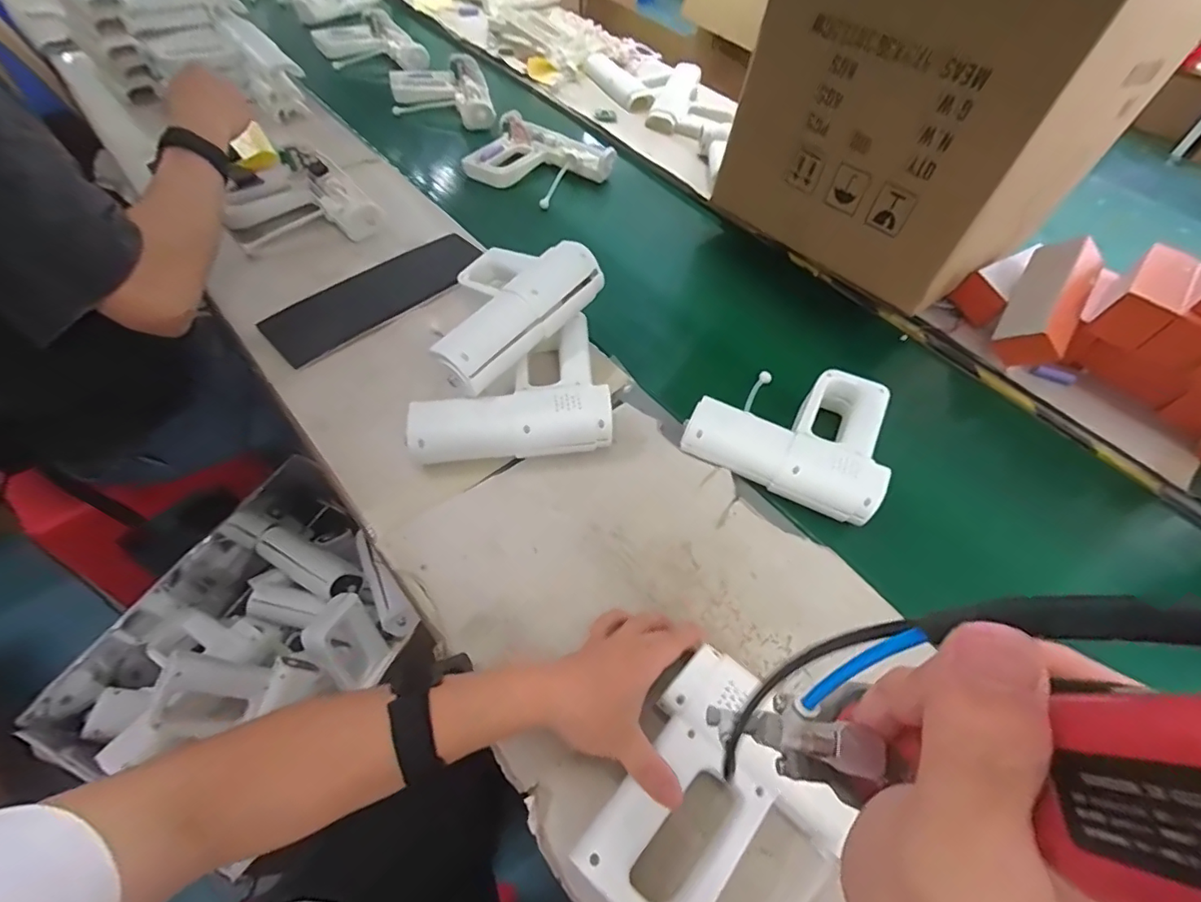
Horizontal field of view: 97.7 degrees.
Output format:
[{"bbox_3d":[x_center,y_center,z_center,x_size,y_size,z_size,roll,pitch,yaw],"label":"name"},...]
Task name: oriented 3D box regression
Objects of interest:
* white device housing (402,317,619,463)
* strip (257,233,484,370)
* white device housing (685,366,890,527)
[{"bbox_3d":[-0.101,-0.066,0.590,0.206,0.062,0.165,-5,56,-8],"label":"white device housing"},{"bbox_3d":[-0.300,-0.214,0.709,0.287,0.012,0.105,-37,67,-20],"label":"strip"},{"bbox_3d":[0.225,-0.030,0.596,0.207,0.047,0.199,29,58,14],"label":"white device housing"}]

